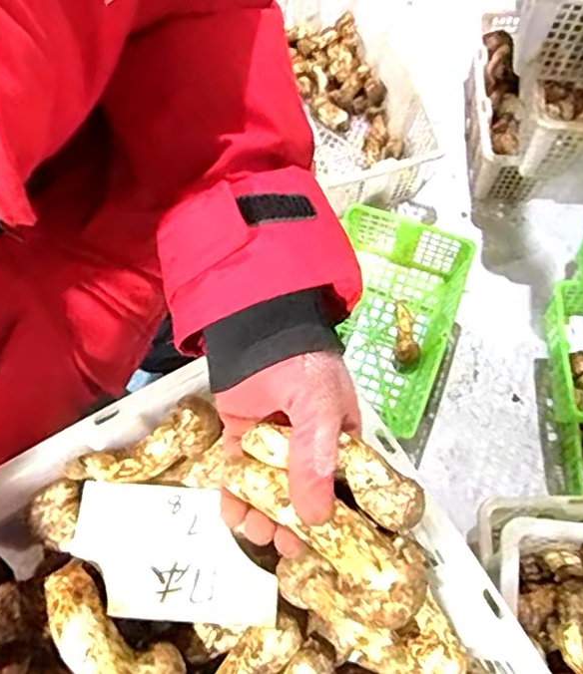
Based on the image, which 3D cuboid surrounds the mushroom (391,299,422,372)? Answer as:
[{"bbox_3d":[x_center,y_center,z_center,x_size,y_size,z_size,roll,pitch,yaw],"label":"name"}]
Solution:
[{"bbox_3d":[0.182,-0.004,1.021,0.041,0.030,0.127,0,69,0],"label":"mushroom"}]

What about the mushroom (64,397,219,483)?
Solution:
[{"bbox_3d":[-0.097,0.077,0.429,0.100,0.030,0.037,-30,72,-11],"label":"mushroom"}]

